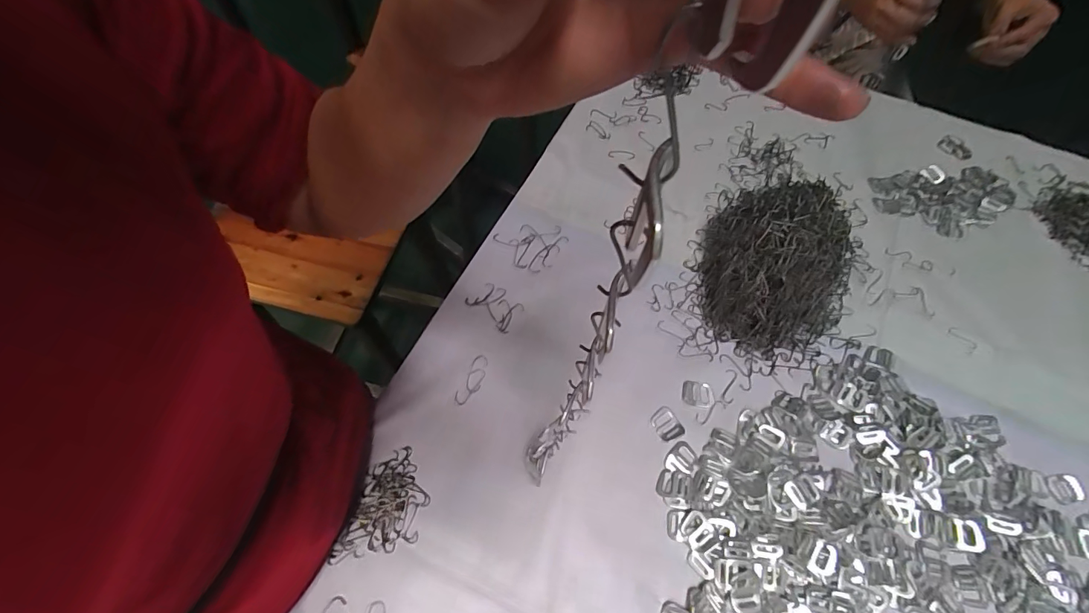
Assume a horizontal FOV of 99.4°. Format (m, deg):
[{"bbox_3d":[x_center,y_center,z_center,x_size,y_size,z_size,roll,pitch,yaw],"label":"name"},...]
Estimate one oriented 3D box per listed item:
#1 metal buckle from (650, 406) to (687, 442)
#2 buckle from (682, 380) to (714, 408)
[{"bbox_3d":[0.123,0.118,0.461,0.026,0.004,0.032,-31,69,-18],"label":"metal buckle"},{"bbox_3d":[0.160,0.091,0.480,0.033,0.004,0.026,9,62,1],"label":"buckle"}]

